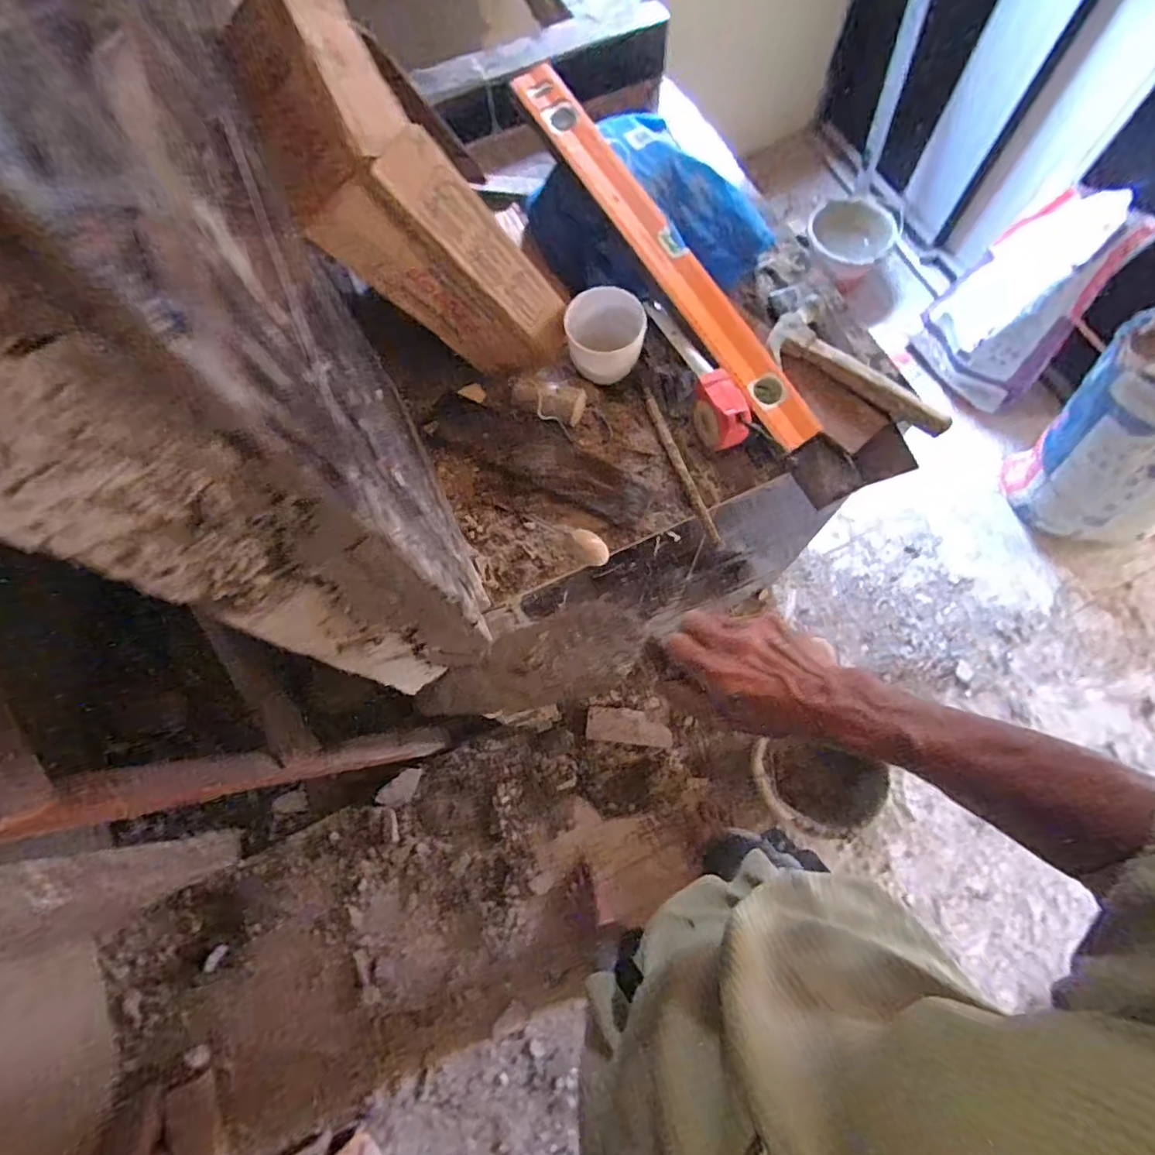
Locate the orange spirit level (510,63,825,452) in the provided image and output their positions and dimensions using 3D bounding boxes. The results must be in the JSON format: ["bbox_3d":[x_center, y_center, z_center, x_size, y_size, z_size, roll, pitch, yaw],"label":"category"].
[{"bbox_3d":[0.104,-0.401,0.696,0.070,0.021,0.579,-33,85,-10],"label":"orange spirit level"}]

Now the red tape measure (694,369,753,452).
[{"bbox_3d":[0.170,-0.195,0.672,0.048,0.059,0.088,-14,72,-1],"label":"red tape measure"}]

